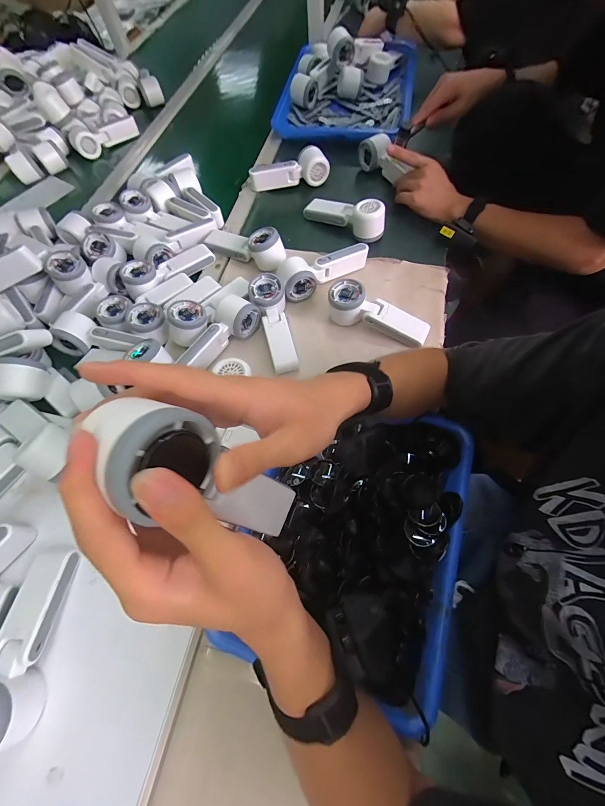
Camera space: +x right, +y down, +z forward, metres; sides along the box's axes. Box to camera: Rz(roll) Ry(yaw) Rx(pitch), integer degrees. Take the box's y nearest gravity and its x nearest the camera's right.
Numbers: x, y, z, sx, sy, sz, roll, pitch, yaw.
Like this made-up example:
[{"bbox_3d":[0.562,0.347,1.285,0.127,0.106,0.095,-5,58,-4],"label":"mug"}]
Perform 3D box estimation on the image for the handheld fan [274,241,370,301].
[{"bbox_3d":[0.039,-0.238,0.559,0.171,0.052,0.059,-21,64,-5],"label":"handheld fan"}]

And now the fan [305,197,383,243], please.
[{"bbox_3d":[0.080,-0.369,0.617,0.162,0.059,0.054,31,71,18],"label":"fan"}]

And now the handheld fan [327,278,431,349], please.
[{"bbox_3d":[0.121,-0.141,0.509,0.167,0.051,0.058,24,69,15],"label":"handheld fan"}]

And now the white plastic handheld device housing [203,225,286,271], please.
[{"bbox_3d":[-0.111,-0.298,0.584,0.170,0.046,0.057,19,67,13],"label":"white plastic handheld device housing"}]

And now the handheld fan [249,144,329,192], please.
[{"bbox_3d":[-0.028,-0.498,0.680,0.168,0.066,0.050,-11,64,0],"label":"handheld fan"}]

